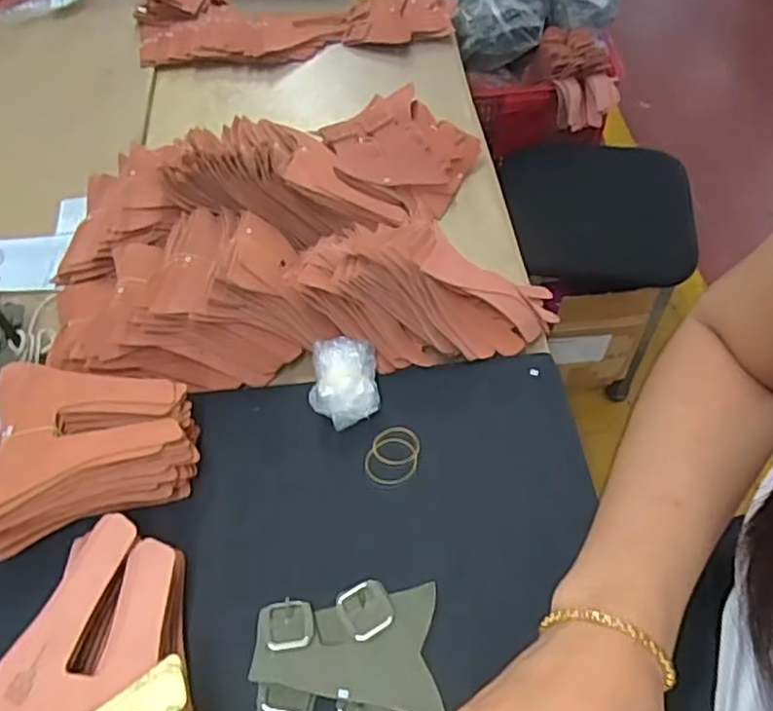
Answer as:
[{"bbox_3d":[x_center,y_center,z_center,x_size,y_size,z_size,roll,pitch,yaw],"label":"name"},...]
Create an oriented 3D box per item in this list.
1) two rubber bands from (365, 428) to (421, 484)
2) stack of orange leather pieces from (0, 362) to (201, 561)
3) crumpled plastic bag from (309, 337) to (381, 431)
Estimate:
[{"bbox_3d":[0.006,0.101,0.701,0.053,0.004,0.059,8,73,1],"label":"two rubber bands"},{"bbox_3d":[-0.286,0.103,0.662,0.202,0.079,0.171,3,54,4],"label":"stack of orange leather pieces"},{"bbox_3d":[-0.044,0.023,0.716,0.071,0.039,0.097,-5,53,-2],"label":"crumpled plastic bag"}]

